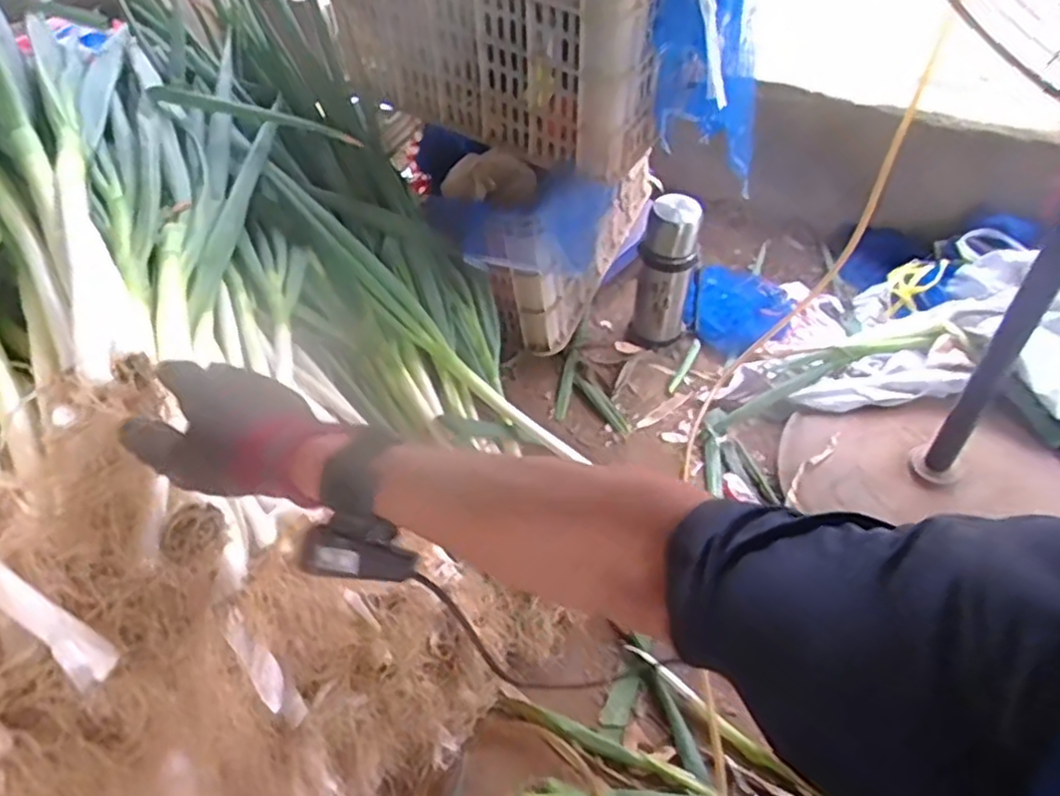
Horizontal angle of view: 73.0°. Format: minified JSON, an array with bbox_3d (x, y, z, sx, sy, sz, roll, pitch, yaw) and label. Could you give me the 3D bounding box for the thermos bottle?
[{"bbox_3d":[0.236,-0.207,1.259,0.103,0.286,0.082,7,51,11],"label":"thermos bottle"}]

